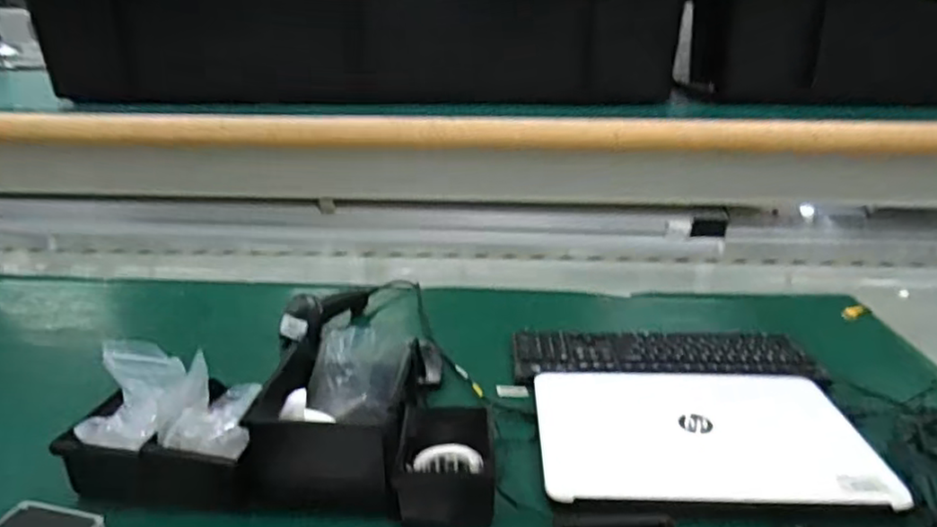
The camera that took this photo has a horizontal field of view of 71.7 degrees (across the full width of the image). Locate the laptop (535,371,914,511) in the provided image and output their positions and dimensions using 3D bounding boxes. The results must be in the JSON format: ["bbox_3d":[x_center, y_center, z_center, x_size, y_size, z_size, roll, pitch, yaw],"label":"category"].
[{"bbox_3d":[0.270,0.195,0.785,0.360,0.024,0.249,-1,22,2],"label":"laptop"}]

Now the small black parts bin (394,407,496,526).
[{"bbox_3d":[-0.022,0.217,0.697,0.098,0.069,0.113,0,22,2],"label":"small black parts bin"}]

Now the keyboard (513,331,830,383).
[{"bbox_3d":[0.286,0.136,0.962,0.427,0.018,0.148,0,22,4],"label":"keyboard"}]

